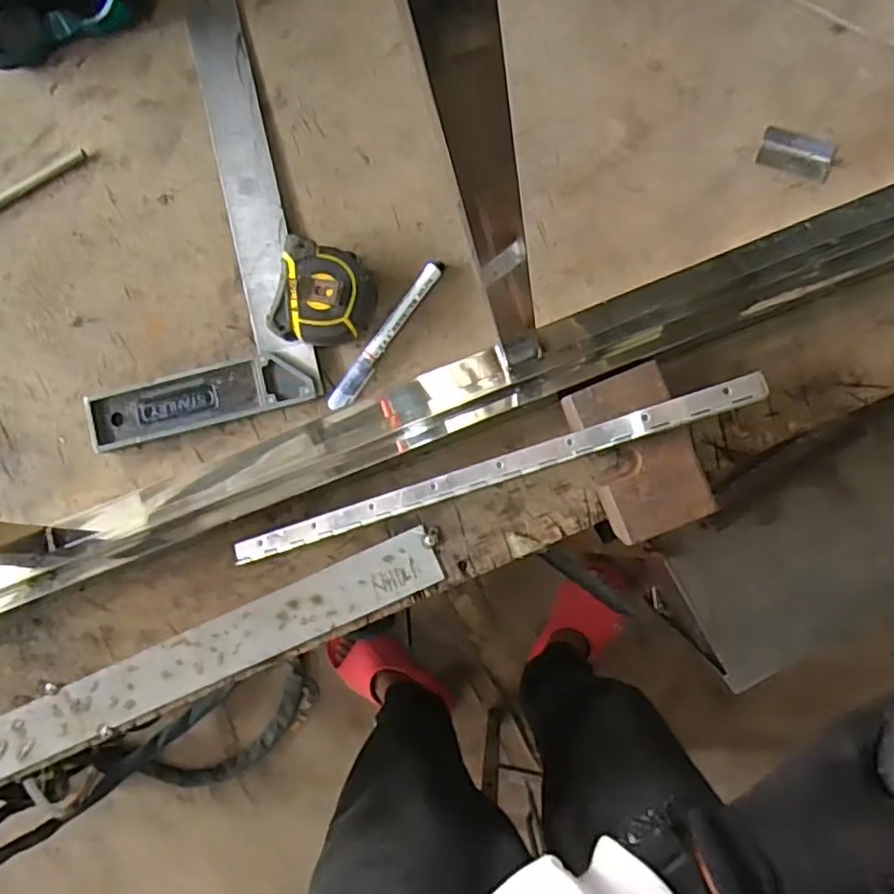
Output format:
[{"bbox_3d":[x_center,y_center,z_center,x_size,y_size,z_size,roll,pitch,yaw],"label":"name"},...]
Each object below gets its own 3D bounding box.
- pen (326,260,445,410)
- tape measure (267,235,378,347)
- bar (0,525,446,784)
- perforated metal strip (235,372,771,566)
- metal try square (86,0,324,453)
[{"bbox_3d":[-0.046,-0.084,0.507,0.014,0.012,0.135,37,93,6],"label":"pen"},{"bbox_3d":[-0.093,-0.111,0.498,0.068,0.038,0.075,15,90,7],"label":"tape measure"},{"bbox_3d":[-0.324,0.227,0.528,0.674,0.008,0.050,-25,86,6],"label":"bar"},{"bbox_3d":[0.013,0.023,0.457,0.387,0.011,0.017,-19,86,19],"label":"perforated metal strip"},{"bbox_3d":[-0.224,-0.185,0.529,0.186,0.010,0.342,-13,87,6],"label":"metal try square"}]

